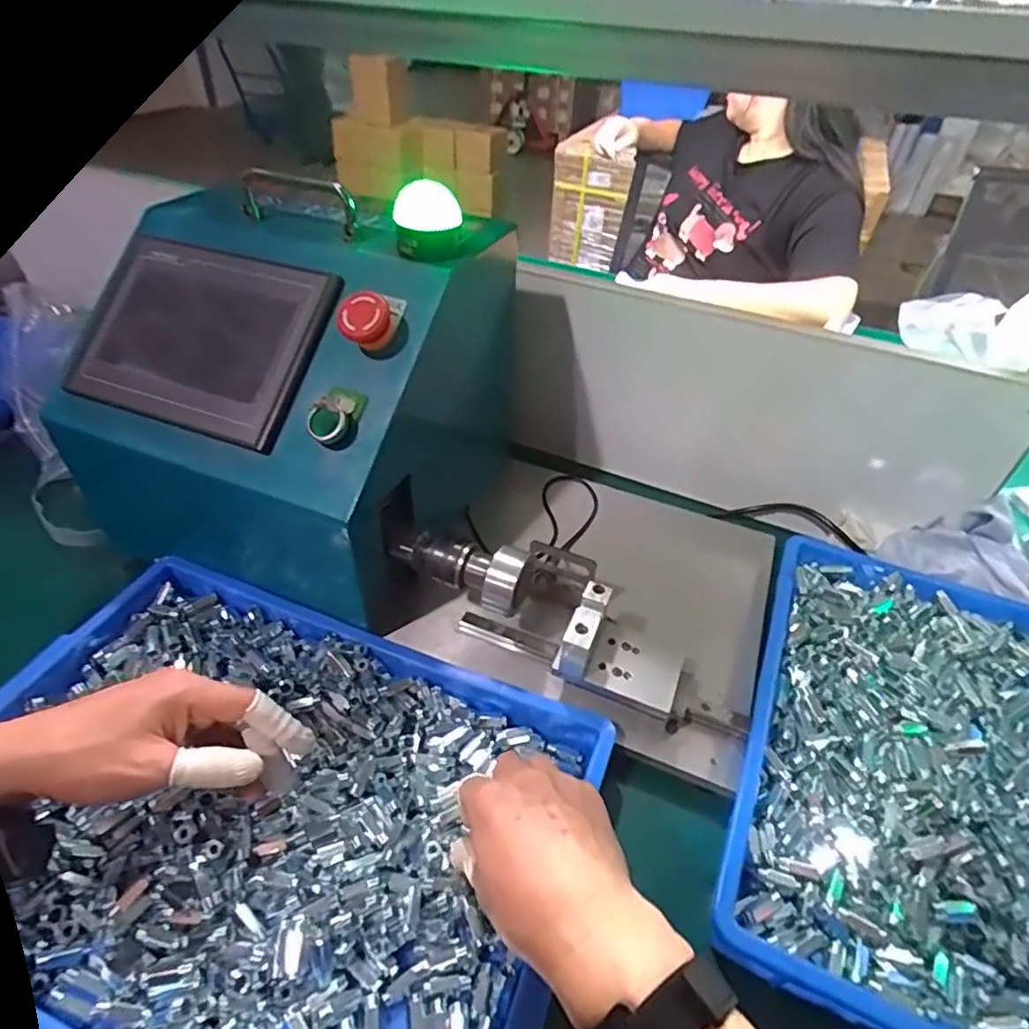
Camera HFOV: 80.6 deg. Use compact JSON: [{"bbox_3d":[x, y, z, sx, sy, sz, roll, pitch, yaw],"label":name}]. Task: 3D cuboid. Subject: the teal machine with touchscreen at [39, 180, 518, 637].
[{"bbox_3d":[-0.199,-0.131,0.565,0.309,0.271,0.307,14,44,11],"label":"teal machine with touchscreen"}]

